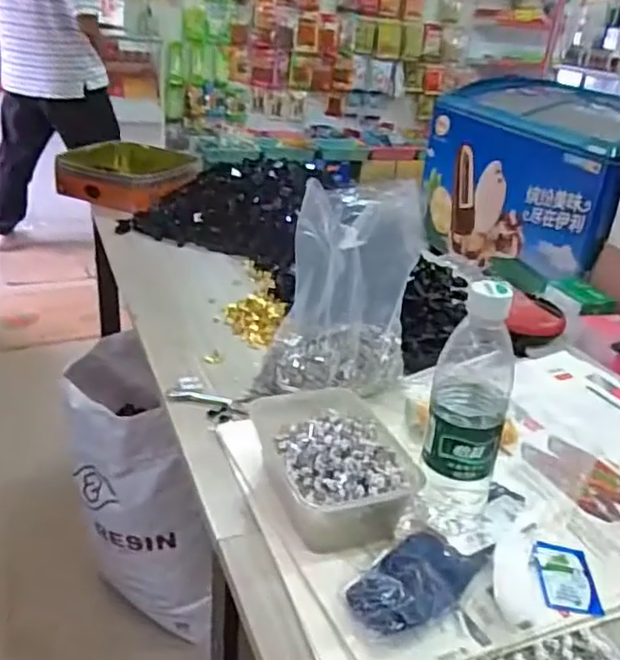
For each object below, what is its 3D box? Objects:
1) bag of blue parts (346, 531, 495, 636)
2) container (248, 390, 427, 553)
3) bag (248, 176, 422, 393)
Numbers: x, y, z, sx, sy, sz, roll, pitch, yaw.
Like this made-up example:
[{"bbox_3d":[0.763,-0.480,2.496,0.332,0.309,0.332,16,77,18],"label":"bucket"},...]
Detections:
[{"bbox_3d":[0.086,0.192,0.504,0.066,0.028,0.144,24,32,32],"label":"bag of blue parts"},{"bbox_3d":[0.018,0.117,0.596,0.112,0.059,0.168,-6,29,-21],"label":"container"},{"bbox_3d":[0.035,-0.036,0.701,0.148,0.227,0.093,-18,35,-39],"label":"bag"}]

